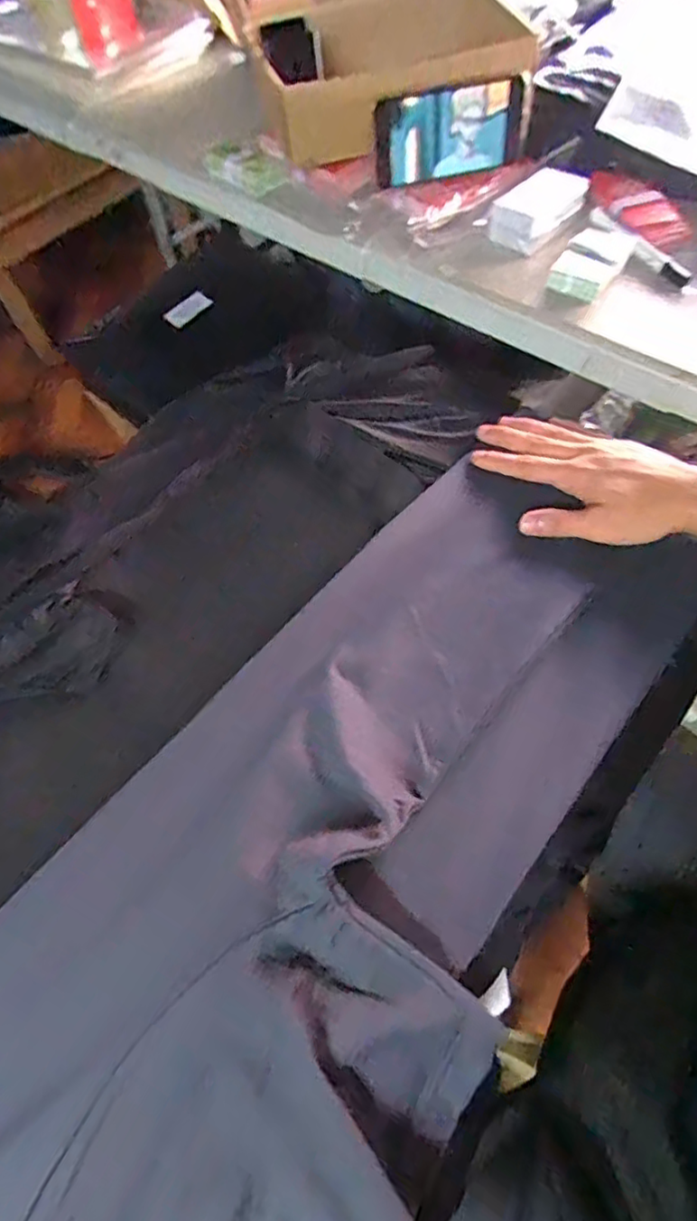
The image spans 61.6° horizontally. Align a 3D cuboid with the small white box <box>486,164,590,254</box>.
[{"bbox_3d":[0.198,-0.420,0.607,0.066,0.033,0.104,37,70,21],"label":"small white box"}]

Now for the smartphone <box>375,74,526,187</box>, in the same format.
[{"bbox_3d":[0.108,-0.497,0.607,0.164,0.070,0.016,-19,48,-10],"label":"smartphone"}]

